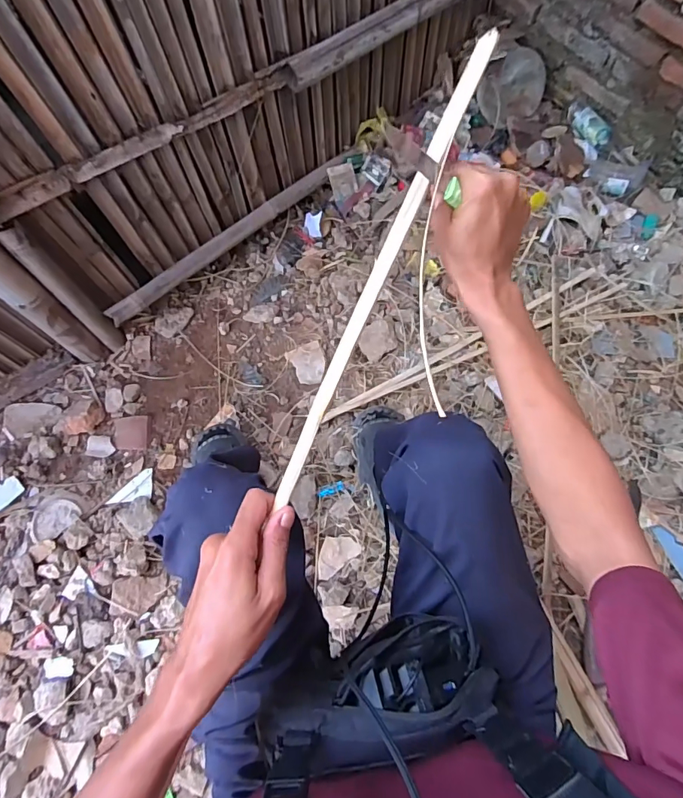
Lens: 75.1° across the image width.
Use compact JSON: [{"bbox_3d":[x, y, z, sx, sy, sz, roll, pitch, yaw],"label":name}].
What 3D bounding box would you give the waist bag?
[{"bbox_3d":[0.035,0.295,0.431,0.219,0.107,0.102,-21,72,-5],"label":"waist bag"}]

